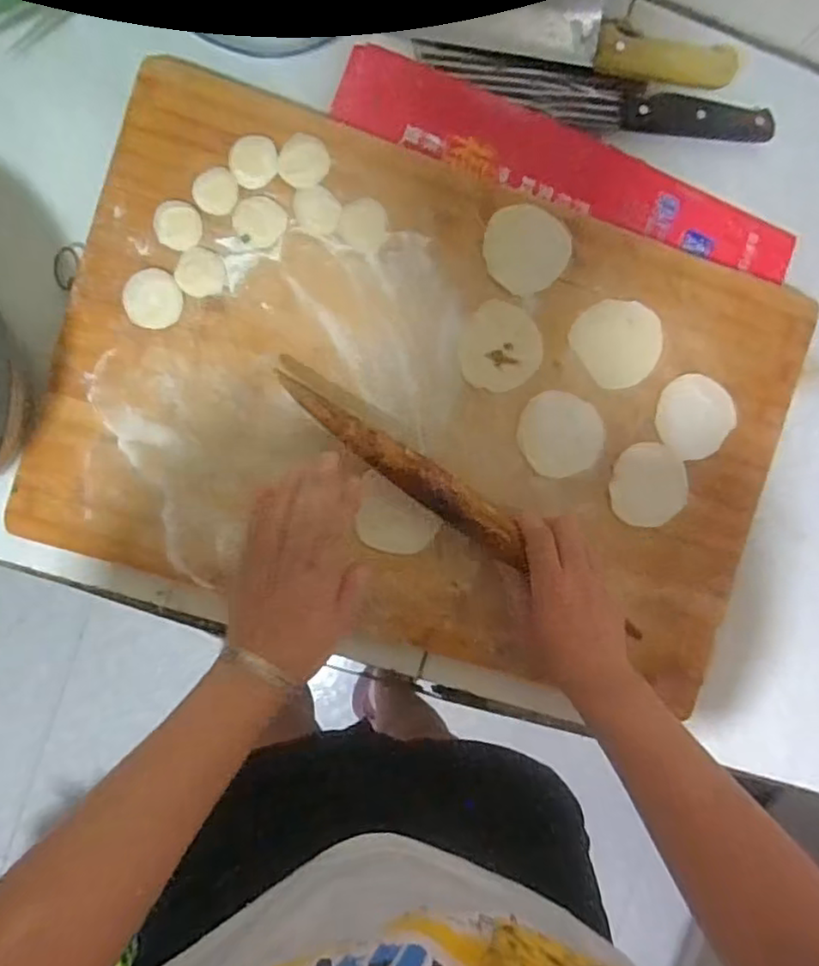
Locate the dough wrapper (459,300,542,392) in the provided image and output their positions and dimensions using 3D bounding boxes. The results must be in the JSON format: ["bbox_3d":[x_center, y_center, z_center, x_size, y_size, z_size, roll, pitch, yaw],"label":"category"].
[{"bbox_3d":[0.073,-0.109,0.507,0.065,0.004,0.068,2,93,-6],"label":"dough wrapper"}]

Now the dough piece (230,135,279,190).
[{"bbox_3d":[-0.115,-0.239,0.472,0.033,0.004,0.039,-6,94,-6],"label":"dough piece"}]

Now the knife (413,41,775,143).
[{"bbox_3d":[0.153,-0.319,0.524,0.291,0.027,0.037,9,91,-7],"label":"knife"}]

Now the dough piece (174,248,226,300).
[{"bbox_3d":[-0.155,-0.157,0.475,0.035,0.005,0.034,-5,94,-6],"label":"dough piece"}]

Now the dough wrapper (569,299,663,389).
[{"bbox_3d":[0.170,-0.115,0.513,0.069,0.004,0.070,0,94,-6],"label":"dough wrapper"}]

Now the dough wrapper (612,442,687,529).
[{"bbox_3d":[0.196,0.002,0.522,0.063,0.005,0.066,0,94,-6],"label":"dough wrapper"}]

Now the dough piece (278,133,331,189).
[{"bbox_3d":[-0.079,-0.242,0.479,0.036,0.004,0.037,0,94,-6],"label":"dough piece"}]

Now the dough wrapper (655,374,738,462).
[{"bbox_3d":[0.234,-0.055,0.522,0.062,0.005,0.063,0,92,-2],"label":"dough wrapper"}]

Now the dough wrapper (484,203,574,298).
[{"bbox_3d":[0.093,-0.185,0.500,0.069,0.004,0.066,0,94,-6],"label":"dough wrapper"}]

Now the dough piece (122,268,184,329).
[{"bbox_3d":[-0.189,-0.136,0.468,0.039,0.013,0.043,-5,94,-6],"label":"dough piece"}]

